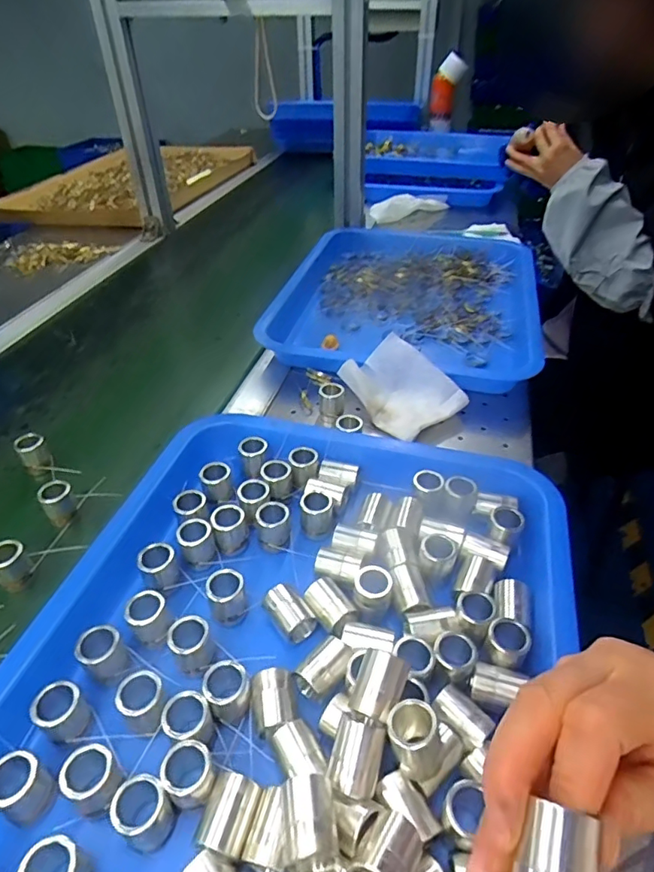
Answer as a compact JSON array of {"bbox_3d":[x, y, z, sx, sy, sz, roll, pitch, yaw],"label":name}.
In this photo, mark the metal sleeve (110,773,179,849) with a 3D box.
[{"bbox_3d":[-0.084,0.173,0.243,0.021,0.033,0.021,-1,39,1],"label":"metal sleeve"}]

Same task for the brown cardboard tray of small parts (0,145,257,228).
[{"bbox_3d":[-0.410,-0.572,1.171,0.344,0.040,0.583,9,40,13],"label":"brown cardboard tray of small parts"}]

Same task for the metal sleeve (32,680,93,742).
[{"bbox_3d":[-0.137,0.143,0.274,0.020,0.024,0.021,-1,39,1],"label":"metal sleeve"}]

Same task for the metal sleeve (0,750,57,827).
[{"bbox_3d":[-0.144,0.163,0.248,0.019,0.023,0.022,21,44,25],"label":"metal sleeve"}]

